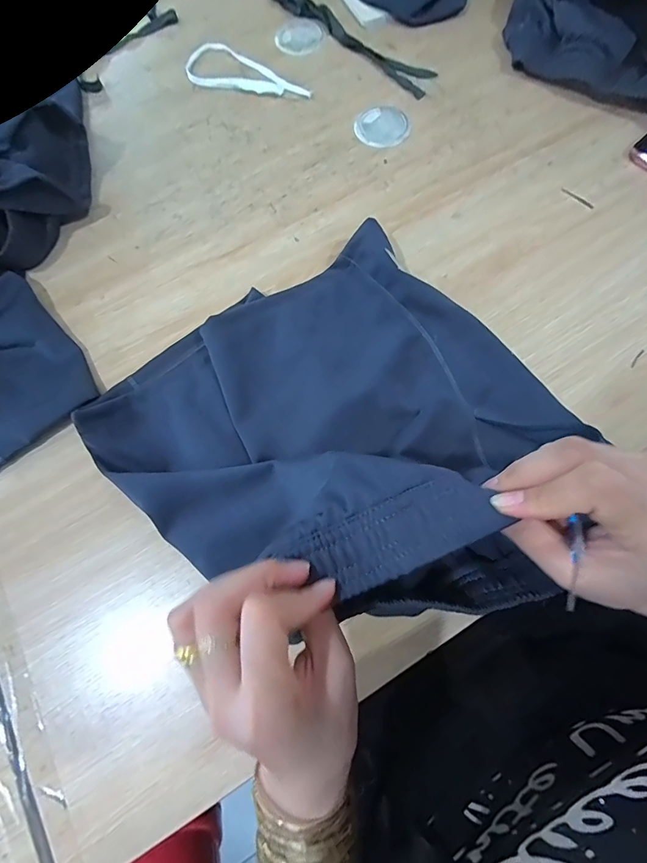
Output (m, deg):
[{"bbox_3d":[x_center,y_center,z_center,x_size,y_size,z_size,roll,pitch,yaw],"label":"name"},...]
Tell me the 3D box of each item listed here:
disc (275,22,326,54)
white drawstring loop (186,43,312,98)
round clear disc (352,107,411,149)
[{"bbox_3d":[-0.033,-0.527,0.554,0.064,0.008,0.056,28,75,10],"label":"disc"},{"bbox_3d":[-0.094,-0.467,0.537,0.171,0.007,0.069,12,73,6],"label":"white drawstring loop"},{"bbox_3d":[0.071,-0.371,0.501,0.066,0.007,0.063,-1,72,2],"label":"round clear disc"}]

